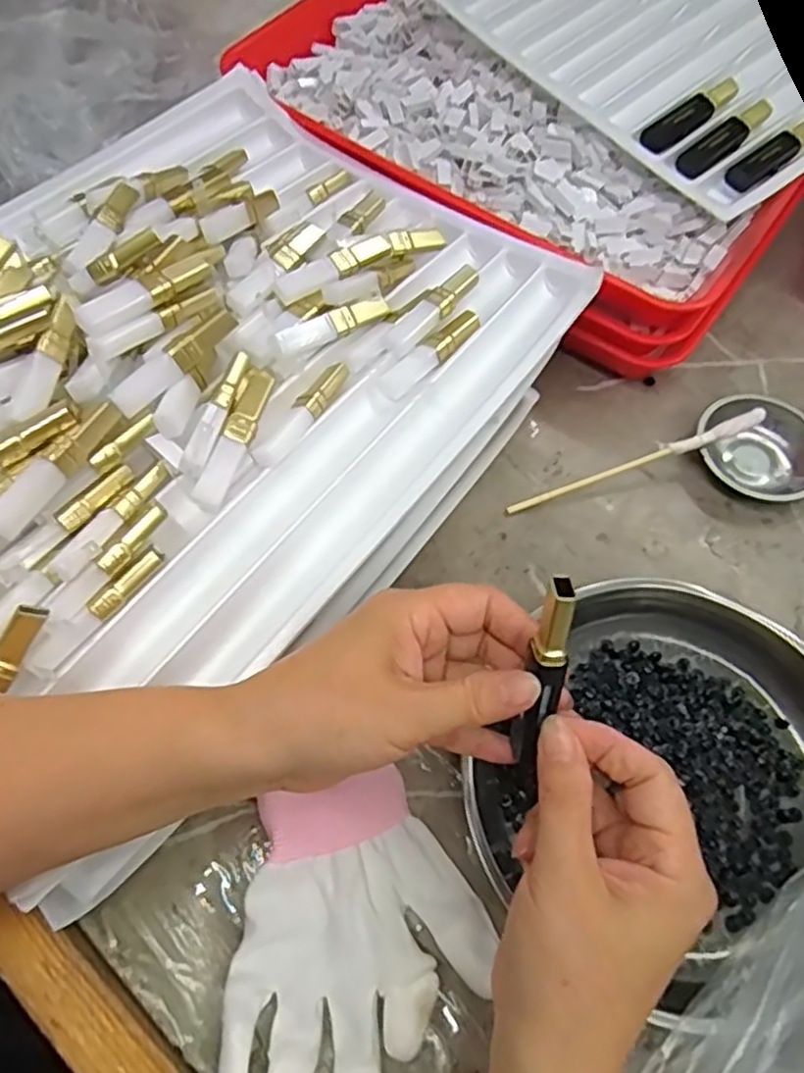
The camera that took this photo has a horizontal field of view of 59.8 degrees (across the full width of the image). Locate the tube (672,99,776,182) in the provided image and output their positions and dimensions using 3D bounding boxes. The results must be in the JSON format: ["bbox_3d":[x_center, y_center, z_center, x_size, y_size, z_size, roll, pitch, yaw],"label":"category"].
[{"bbox_3d":[0.221,-0.270,0.476,0.090,0.013,0.022,-36,69,-18],"label":"tube"}]

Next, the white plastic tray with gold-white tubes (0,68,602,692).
[{"bbox_3d":[-0.127,-0.097,0.363,0.309,0.053,0.420,35,67,16],"label":"white plastic tray with gold-white tubes"}]

